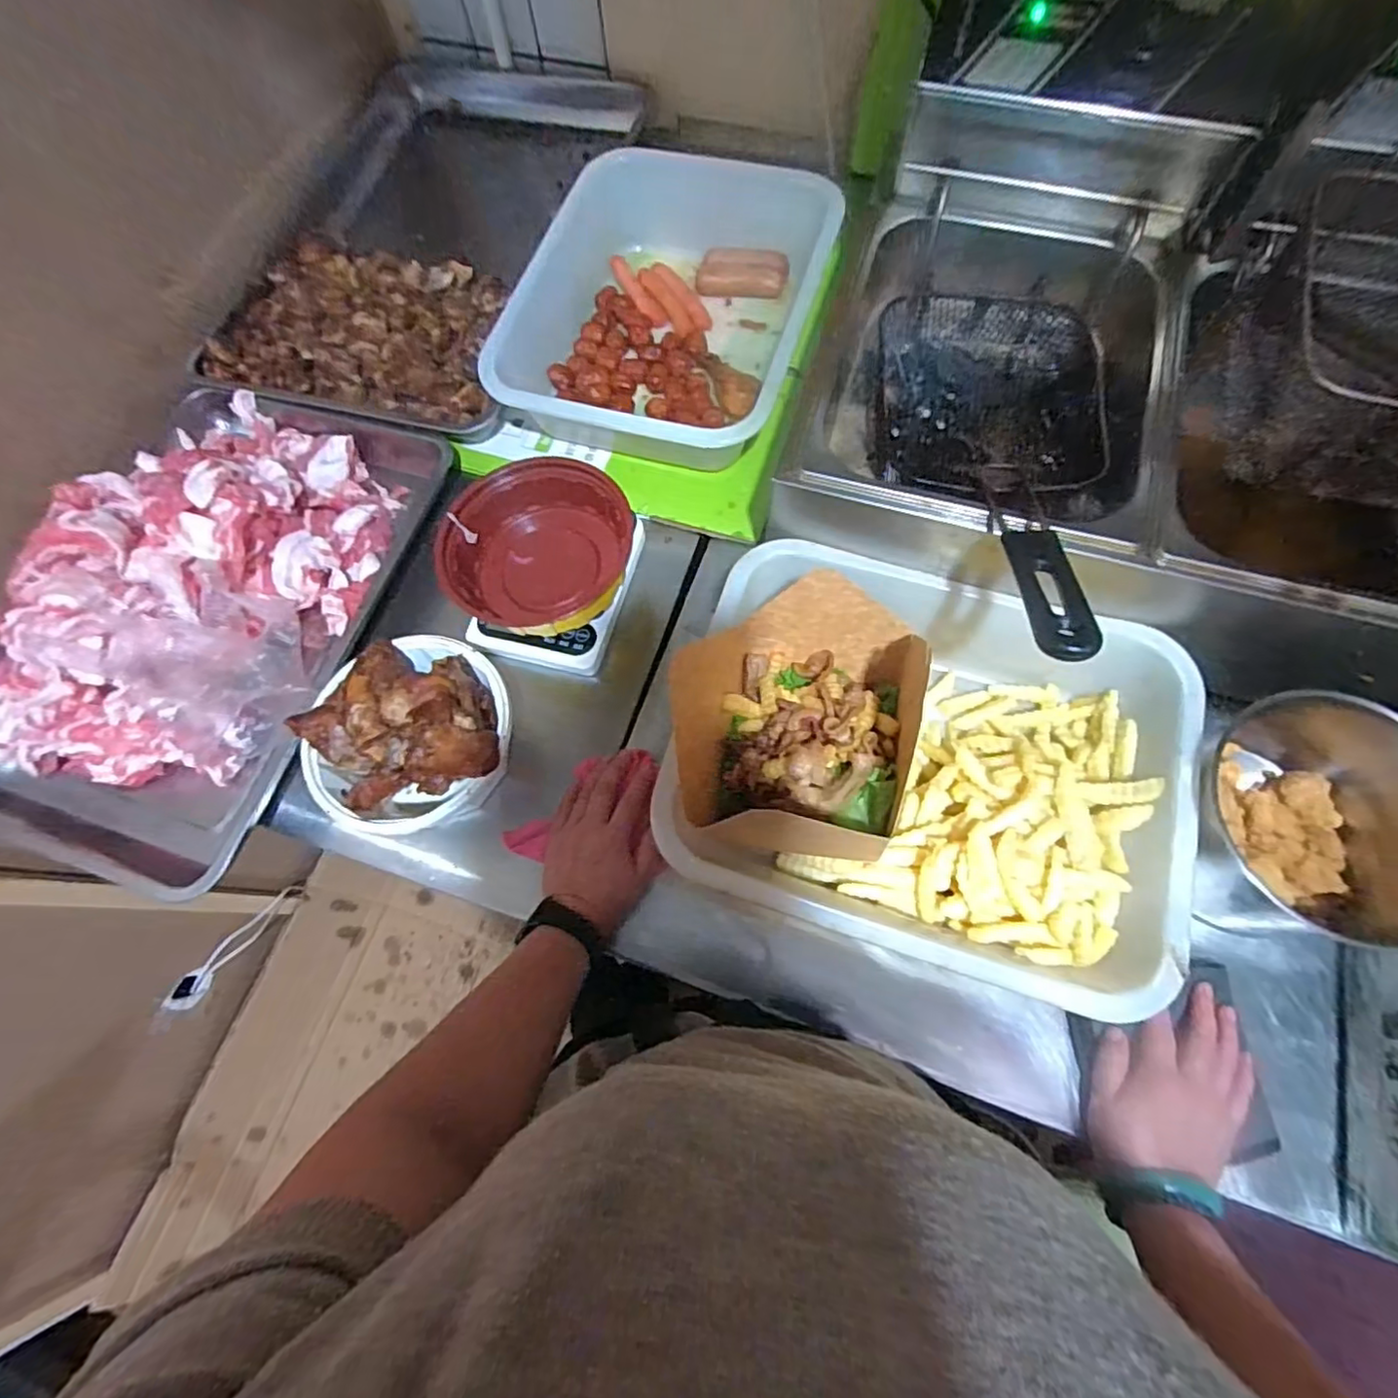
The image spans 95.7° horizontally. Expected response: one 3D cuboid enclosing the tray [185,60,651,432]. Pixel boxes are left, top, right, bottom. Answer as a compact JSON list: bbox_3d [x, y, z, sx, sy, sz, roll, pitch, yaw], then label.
[{"bbox_3d":[-0.317,-0.562,0.794,0.364,0.085,0.574,11,71,6],"label":"tray"}]

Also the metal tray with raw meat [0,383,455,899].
[{"bbox_3d":[-0.479,-0.094,0.579,0.326,0.128,0.502,19,72,9],"label":"metal tray with raw meat"}]

